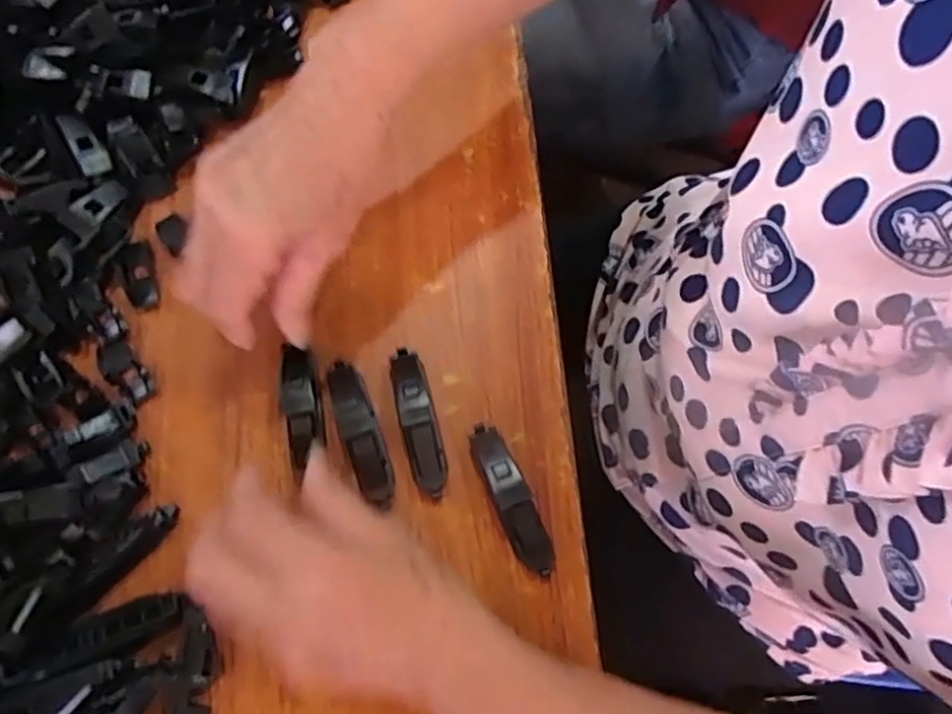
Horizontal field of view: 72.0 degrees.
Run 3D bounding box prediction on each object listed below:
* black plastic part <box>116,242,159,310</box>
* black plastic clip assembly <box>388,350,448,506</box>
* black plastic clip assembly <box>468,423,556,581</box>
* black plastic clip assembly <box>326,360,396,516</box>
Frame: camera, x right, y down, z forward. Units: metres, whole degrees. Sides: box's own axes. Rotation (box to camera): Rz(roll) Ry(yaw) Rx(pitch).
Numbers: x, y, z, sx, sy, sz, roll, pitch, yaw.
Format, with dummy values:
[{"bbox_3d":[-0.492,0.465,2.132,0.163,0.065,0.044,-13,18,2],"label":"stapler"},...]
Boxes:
[{"bbox_3d":[-0.192,-0.048,0.370,0.014,0.014,0.040,-18,75,-7],"label":"black plastic part"},{"bbox_3d":[-0.031,0.035,0.350,0.020,0.015,0.080,-13,75,-6],"label":"black plastic clip assembly"},{"bbox_3d":[0.019,0.074,0.338,0.020,0.019,0.082,-22,76,-8],"label":"black plastic clip assembly"},{"bbox_3d":[-0.060,0.038,0.343,0.019,0.021,0.080,-18,75,-7],"label":"black plastic clip assembly"}]

